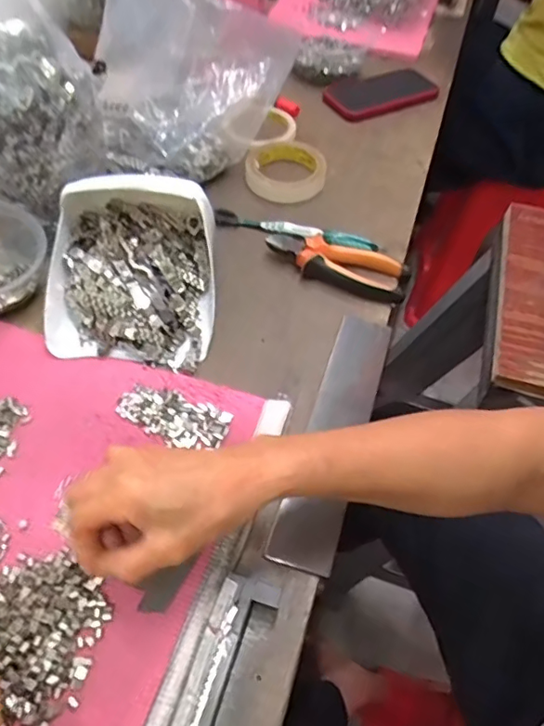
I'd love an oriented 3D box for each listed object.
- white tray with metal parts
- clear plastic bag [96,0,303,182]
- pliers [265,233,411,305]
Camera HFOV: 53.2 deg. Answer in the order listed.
[{"bbox_3d":[-0.131,-0.097,0.511,0.152,0.079,0.175,0,54,-3],"label":"white tray with metal parts"},{"bbox_3d":[-0.095,-0.308,0.620,0.219,0.167,0.163,9,54,3],"label":"clear plastic bag"},{"bbox_3d":[0.068,-0.105,0.576,0.150,0.024,0.055,20,55,11],"label":"pliers"}]

